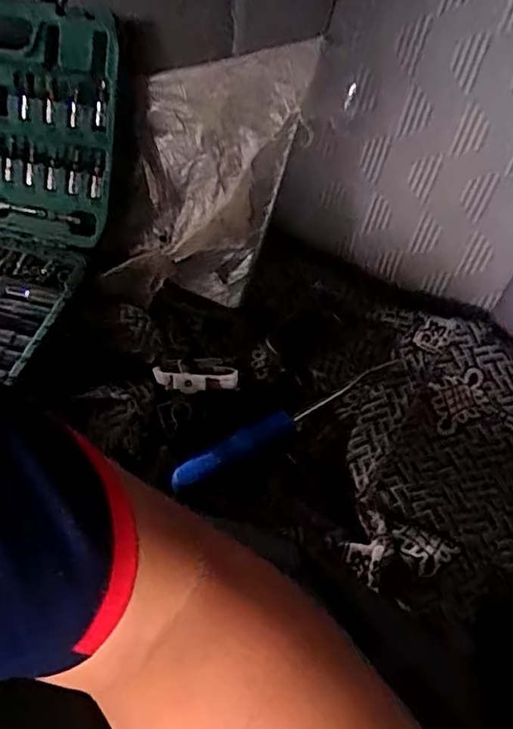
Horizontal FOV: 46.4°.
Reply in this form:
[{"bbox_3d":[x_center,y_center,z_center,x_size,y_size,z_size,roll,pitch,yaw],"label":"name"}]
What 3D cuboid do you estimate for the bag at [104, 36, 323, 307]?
[{"bbox_3d":[-0.044,-0.161,0.510,0.165,0.208,0.032,19,21,26],"label":"bag"}]

